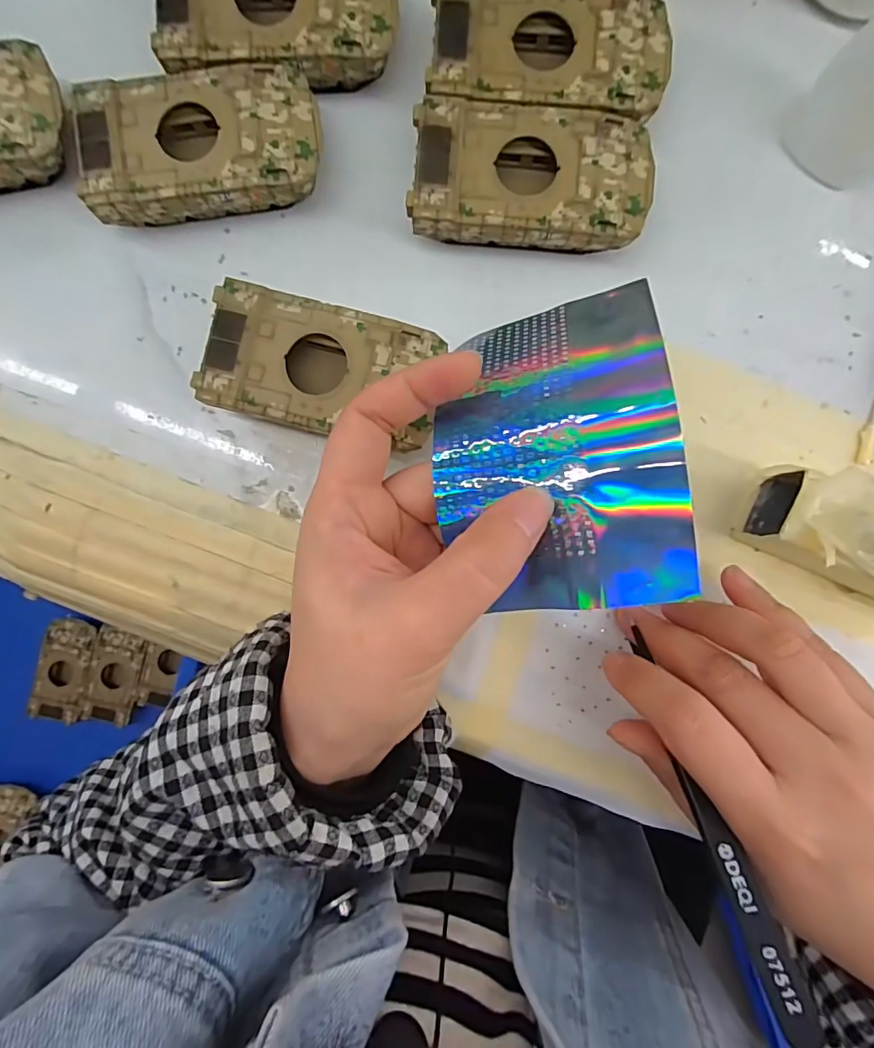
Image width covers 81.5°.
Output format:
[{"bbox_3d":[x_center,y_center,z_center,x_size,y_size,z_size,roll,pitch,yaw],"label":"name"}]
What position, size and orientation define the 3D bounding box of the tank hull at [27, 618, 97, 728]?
[{"bbox_3d":[-0.364,0.143,0.495,0.049,0.014,0.100,13,89,1],"label":"tank hull"}]

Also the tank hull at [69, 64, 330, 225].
[{"bbox_3d":[-0.097,-0.157,0.215,0.094,0.026,0.051,-6,89,0],"label":"tank hull"}]

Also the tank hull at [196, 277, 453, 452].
[{"bbox_3d":[-0.046,-0.063,0.214,0.093,0.026,0.050,14,89,1],"label":"tank hull"}]

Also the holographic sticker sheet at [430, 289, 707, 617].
[{"bbox_3d":[0.038,-0.028,0.167,0.073,0.021,0.110,-6,76,16],"label":"holographic sticker sheet"}]

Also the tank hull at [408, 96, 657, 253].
[{"bbox_3d":[0.039,-0.142,0.214,0.095,0.025,0.052,4,89,1],"label":"tank hull"}]

